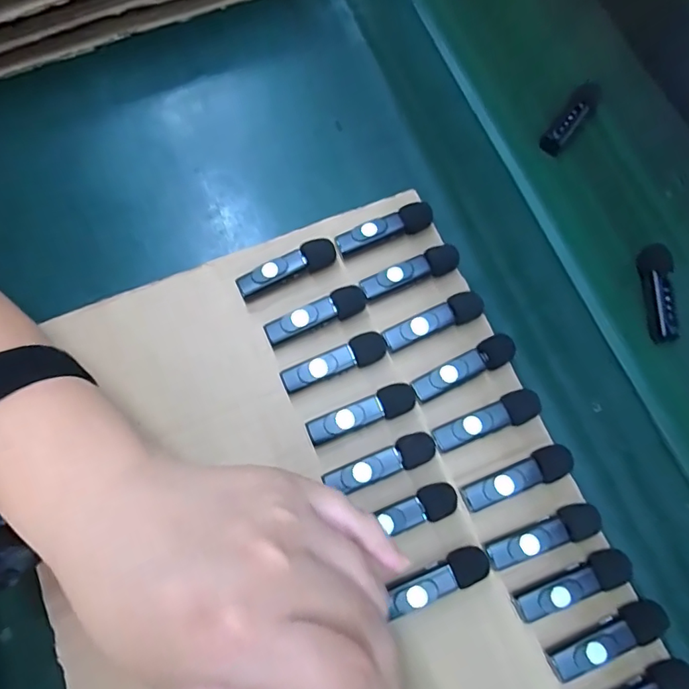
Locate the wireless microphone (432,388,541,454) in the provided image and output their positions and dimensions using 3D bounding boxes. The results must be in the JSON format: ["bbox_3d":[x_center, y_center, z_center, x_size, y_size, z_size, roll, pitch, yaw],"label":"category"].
[{"bbox_3d":[0.083,0.046,0.297,0.064,0.018,0.017,-22,75,-8],"label":"wireless microphone"}]

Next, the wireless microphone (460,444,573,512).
[{"bbox_3d":[0.098,0.076,0.288,0.065,0.018,0.018,-21,74,-7],"label":"wireless microphone"}]

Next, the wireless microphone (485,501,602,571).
[{"bbox_3d":[0.109,0.106,0.279,0.065,0.017,0.018,-18,74,-7],"label":"wireless microphone"}]

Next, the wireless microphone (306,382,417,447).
[{"bbox_3d":[0.010,0.041,0.295,0.065,0.014,0.017,-23,75,-8],"label":"wireless microphone"}]

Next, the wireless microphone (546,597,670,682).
[{"bbox_3d":[0.137,0.154,0.263,0.062,0.018,0.017,-23,75,-8],"label":"wireless microphone"}]

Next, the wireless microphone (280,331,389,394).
[{"bbox_3d":[-0.006,0.012,0.305,0.065,0.016,0.017,-23,75,-8],"label":"wireless microphone"}]

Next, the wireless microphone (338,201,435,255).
[{"bbox_3d":[0.027,-0.074,0.330,0.064,0.016,0.017,-22,75,-8],"label":"wireless microphone"}]

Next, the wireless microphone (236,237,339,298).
[{"bbox_3d":[-0.036,-0.048,0.322,0.065,0.017,0.015,-25,75,-8],"label":"wireless microphone"}]

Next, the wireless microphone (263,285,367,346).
[{"bbox_3d":[-0.017,-0.017,0.313,0.065,0.017,0.017,-25,75,-8],"label":"wireless microphone"}]

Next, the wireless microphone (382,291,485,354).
[{"bbox_3d":[0.055,-0.014,0.311,0.065,0.014,0.017,-23,75,-8],"label":"wireless microphone"}]

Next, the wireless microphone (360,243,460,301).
[{"bbox_3d":[0.042,-0.045,0.320,0.064,0.015,0.016,-21,74,-7],"label":"wireless microphone"}]

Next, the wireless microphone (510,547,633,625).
[{"bbox_3d":[0.123,0.130,0.272,0.065,0.017,0.018,-23,75,-8],"label":"wireless microphone"}]

